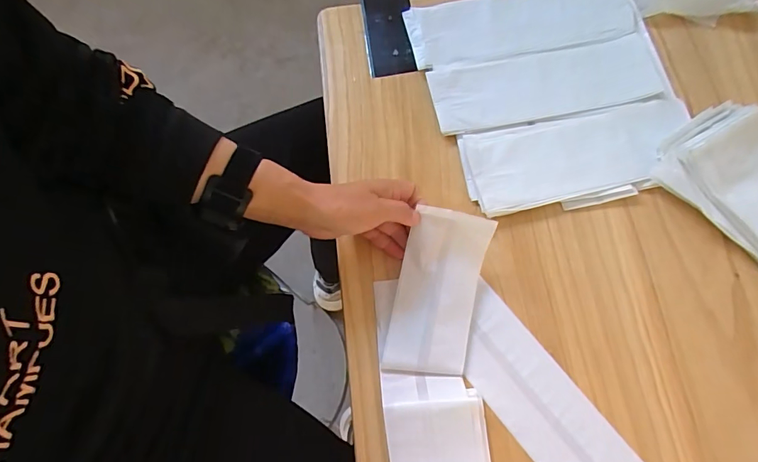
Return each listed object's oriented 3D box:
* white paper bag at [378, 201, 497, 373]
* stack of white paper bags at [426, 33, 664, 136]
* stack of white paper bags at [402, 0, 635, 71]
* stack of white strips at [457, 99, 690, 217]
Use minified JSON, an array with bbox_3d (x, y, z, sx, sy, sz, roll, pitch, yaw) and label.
[{"bbox_3d":[0.055,0.058,0.397,0.074,0.008,0.155,16,85,5],"label":"white paper bag"},{"bbox_3d":[0.187,-0.166,0.481,0.251,0.009,0.085,-11,72,-4],"label":"stack of white paper bags"},{"bbox_3d":[0.167,-0.251,0.505,0.261,0.008,0.094,-11,72,-4],"label":"stack of white paper bags"},{"bbox_3d":[0.212,-0.078,0.449,0.240,0.013,0.101,-10,72,-3],"label":"stack of white strips"}]

